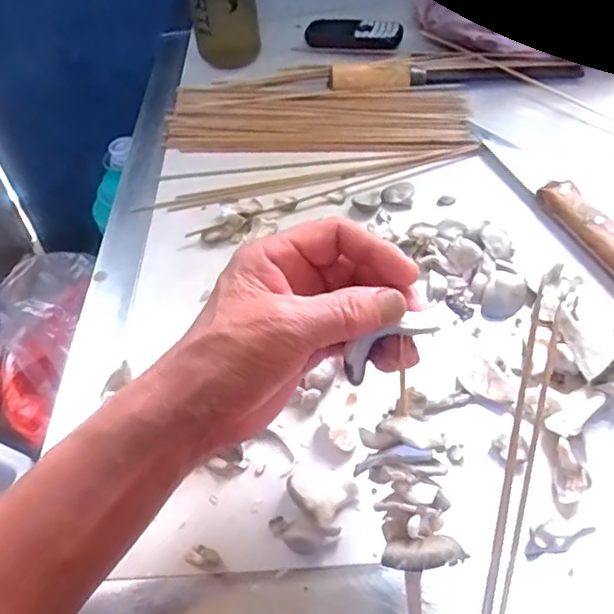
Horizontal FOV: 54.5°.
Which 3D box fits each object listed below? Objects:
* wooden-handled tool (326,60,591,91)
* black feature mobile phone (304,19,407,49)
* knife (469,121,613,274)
[{"bbox_3d":[0.157,-0.250,0.634,0.266,0.030,0.028,-7,48,-2],"label":"wooden-handled tool"},{"bbox_3d":[0.056,-0.329,0.715,0.116,0.021,0.049,11,50,14],"label":"black feature mobile phone"},{"bbox_3d":[0.204,-0.098,0.495,0.028,0.020,0.236,-15,48,-9],"label":"knife"}]

